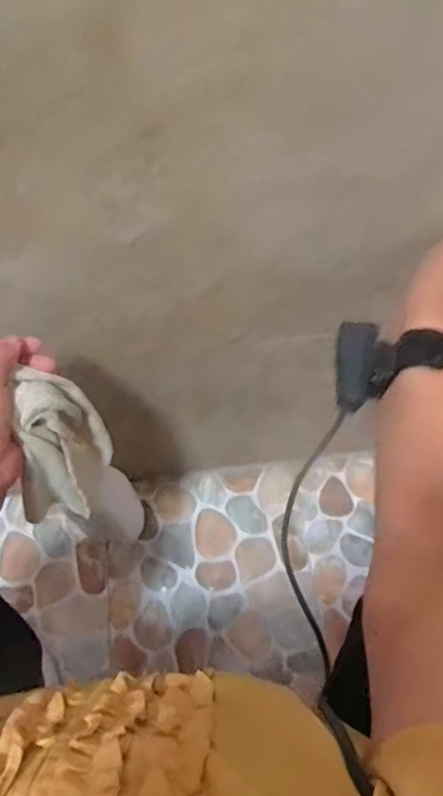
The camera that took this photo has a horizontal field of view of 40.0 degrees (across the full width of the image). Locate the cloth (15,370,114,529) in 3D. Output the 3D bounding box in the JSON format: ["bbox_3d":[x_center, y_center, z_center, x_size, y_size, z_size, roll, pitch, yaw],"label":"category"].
[{"bbox_3d":[-0.140,0.048,0.535,0.053,0.149,0.105,8,65,5],"label":"cloth"}]

